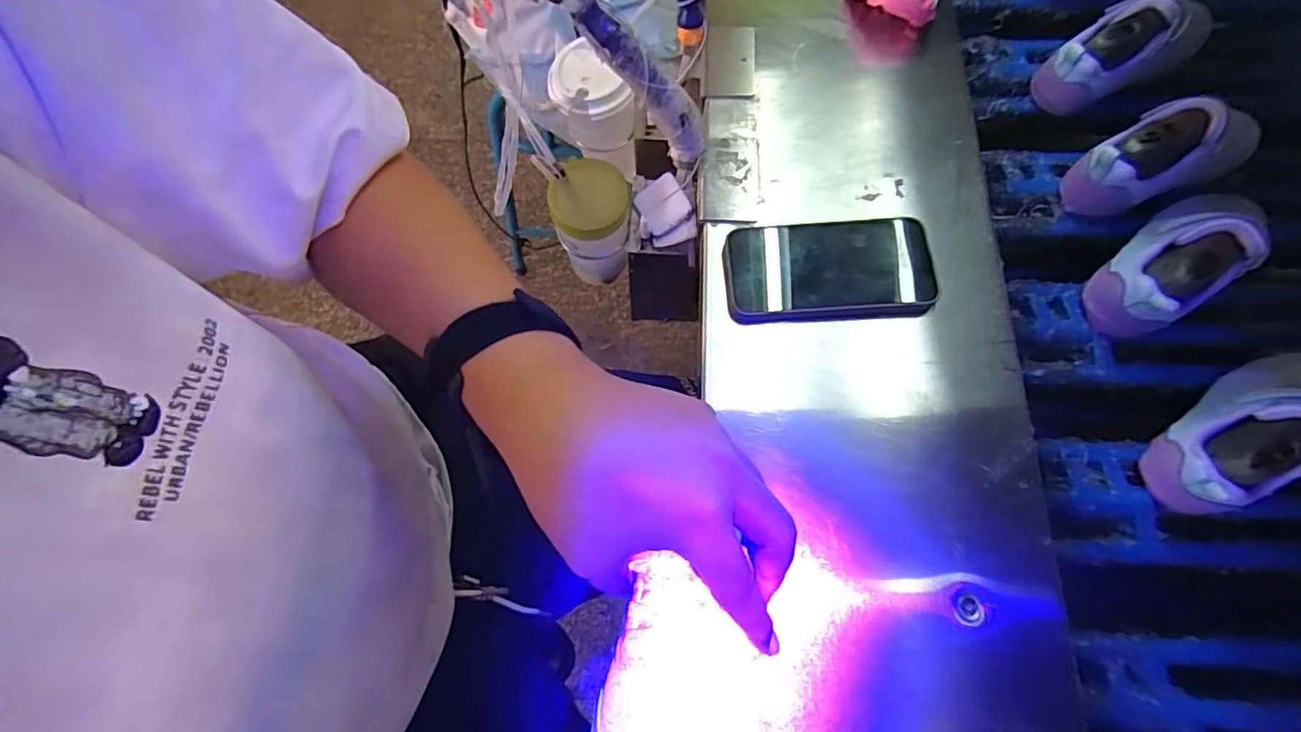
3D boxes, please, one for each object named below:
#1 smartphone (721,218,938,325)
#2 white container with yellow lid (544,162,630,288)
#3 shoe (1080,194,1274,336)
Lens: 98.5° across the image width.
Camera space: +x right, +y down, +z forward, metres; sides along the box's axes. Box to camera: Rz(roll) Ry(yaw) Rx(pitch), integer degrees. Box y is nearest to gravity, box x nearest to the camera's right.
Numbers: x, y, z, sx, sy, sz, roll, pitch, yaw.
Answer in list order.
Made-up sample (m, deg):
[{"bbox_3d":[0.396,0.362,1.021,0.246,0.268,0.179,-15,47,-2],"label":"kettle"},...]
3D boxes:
[{"bbox_3d":[0.143,-0.077,0.452,0.163,0.015,0.082,-1,71,-1],"label":"smartphone"},{"bbox_3d":[-0.058,-0.139,0.576,0.071,0.131,0.068,-3,69,4],"label":"white container with yellow lid"},{"bbox_3d":[0.404,-0.074,0.446,0.104,0.086,0.078,-28,69,-9],"label":"shoe"}]

